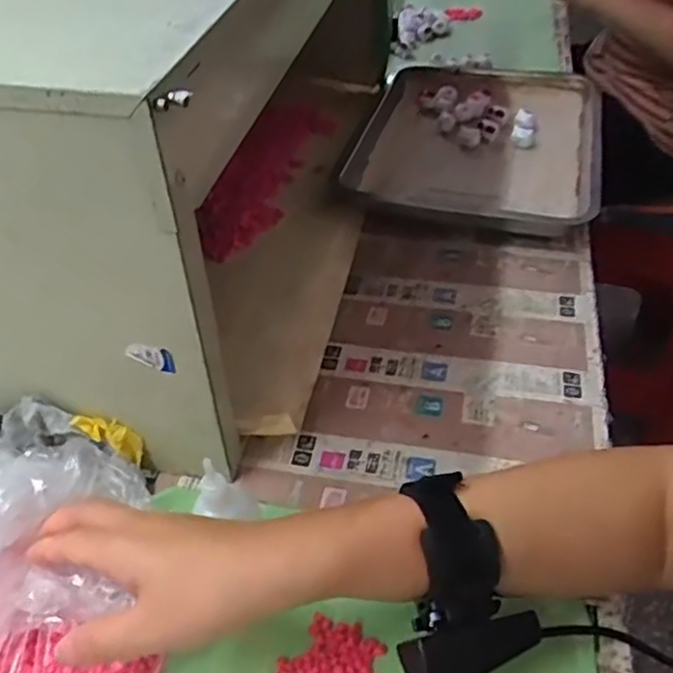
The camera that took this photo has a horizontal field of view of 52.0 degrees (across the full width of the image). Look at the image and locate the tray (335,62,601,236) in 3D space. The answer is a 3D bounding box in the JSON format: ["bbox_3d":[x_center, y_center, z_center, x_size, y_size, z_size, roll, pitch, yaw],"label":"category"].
[{"bbox_3d":[0.132,-0.190,0.684,0.230,0.057,0.241,9,45,12],"label":"tray"}]

